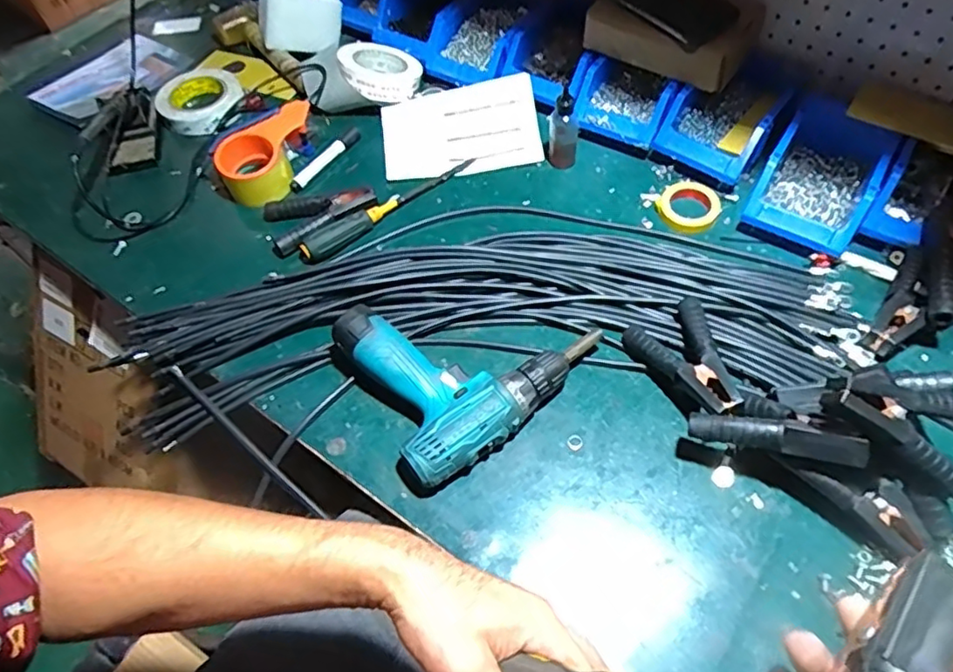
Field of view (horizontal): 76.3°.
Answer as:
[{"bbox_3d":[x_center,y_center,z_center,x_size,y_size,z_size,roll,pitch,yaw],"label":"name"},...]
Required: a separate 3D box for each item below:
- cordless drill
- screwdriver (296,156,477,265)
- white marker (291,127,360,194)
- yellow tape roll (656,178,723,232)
[{"bbox_3d":[-0.005,0.015,0.622,0.233,0.058,0.191,-32,61,-16],"label":"cordless drill"},{"bbox_3d":[-0.104,-0.166,0.765,0.259,0.031,0.033,-36,62,-18],"label":"screwdriver"},{"bbox_3d":[-0.205,-0.246,0.832,0.021,0.017,0.134,27,63,19],"label":"white marker"},{"bbox_3d":[0.261,-0.159,0.740,0.075,0.015,0.069,-2,58,3],"label":"yellow tape roll"}]

